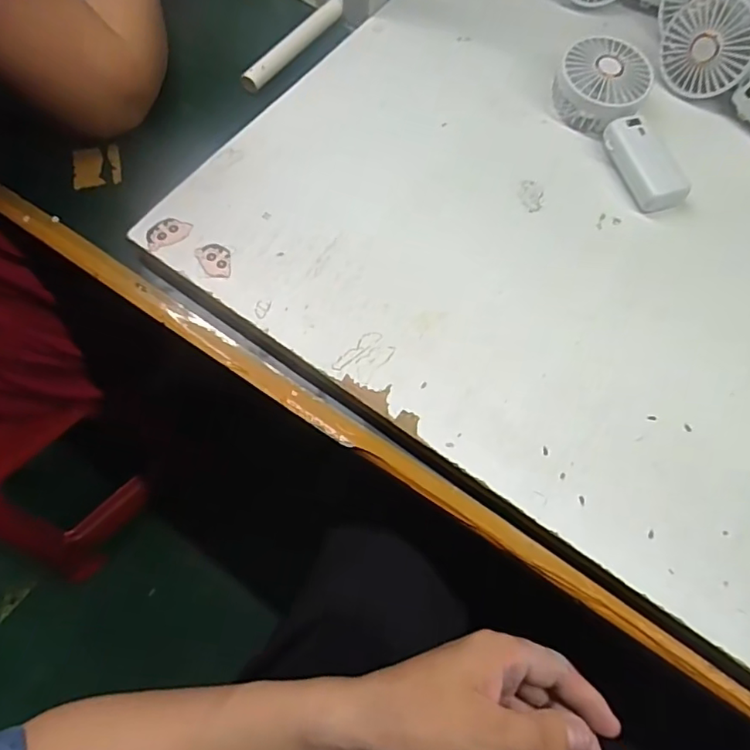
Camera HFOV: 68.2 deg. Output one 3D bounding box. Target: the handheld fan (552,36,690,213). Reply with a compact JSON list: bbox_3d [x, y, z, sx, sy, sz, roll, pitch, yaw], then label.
[{"bbox_3d":[0.245,-0.240,0.525,0.081,0.054,0.173,-24,68,-13],"label":"handheld fan"}]

